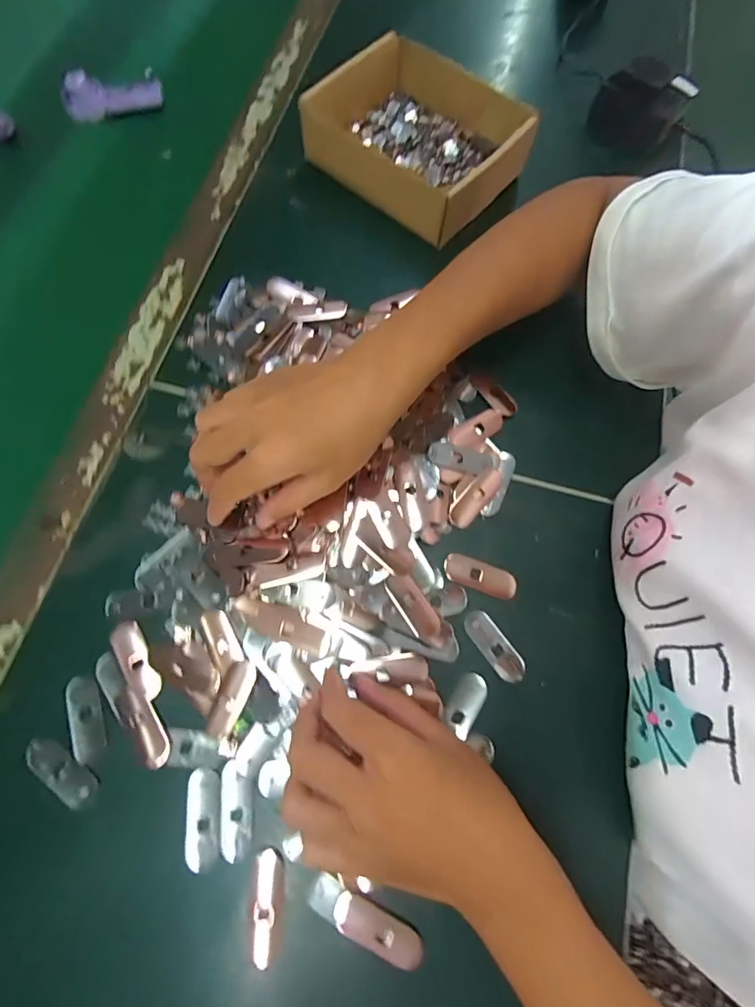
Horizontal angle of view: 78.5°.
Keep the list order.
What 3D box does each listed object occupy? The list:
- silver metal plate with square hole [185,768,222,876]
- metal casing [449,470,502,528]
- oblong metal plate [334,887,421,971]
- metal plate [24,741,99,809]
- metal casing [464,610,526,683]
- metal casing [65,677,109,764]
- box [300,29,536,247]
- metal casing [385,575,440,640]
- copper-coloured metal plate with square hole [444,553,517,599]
[{"bbox_3d":[-0.103,0.185,0.272,0.020,0.005,0.052,-2,72,-1],"label":"silver metal plate with square hole"},{"bbox_3d":[0.072,-0.004,0.338,0.016,0.005,0.051,41,76,12],"label":"metal casing"},{"bbox_3d":[0.000,0.235,0.254,0.050,0.007,0.021,25,73,7],"label":"oblong metal plate"},{"bbox_3d":[-0.189,0.159,0.277,0.050,0.005,0.019,36,75,10],"label":"metal plate"},{"bbox_3d":[0.077,0.093,0.304,0.019,0.004,0.050,-36,76,-11],"label":"metal casing"},{"bbox_3d":[-0.182,0.133,0.287,0.018,0.005,0.049,-21,73,-7],"label":"metal casing"},{"bbox_3d":[0.039,-0.331,0.418,0.178,0.049,0.152,37,75,11],"label":"box"},{"bbox_3d":[0.024,0.068,0.309,0.020,0.008,0.046,-33,75,-10],"label":"metal casing"},{"bbox_3d":[0.071,0.050,0.319,0.050,0.004,0.021,18,73,5],"label":"copper-coloured metal plate with square hole"}]

